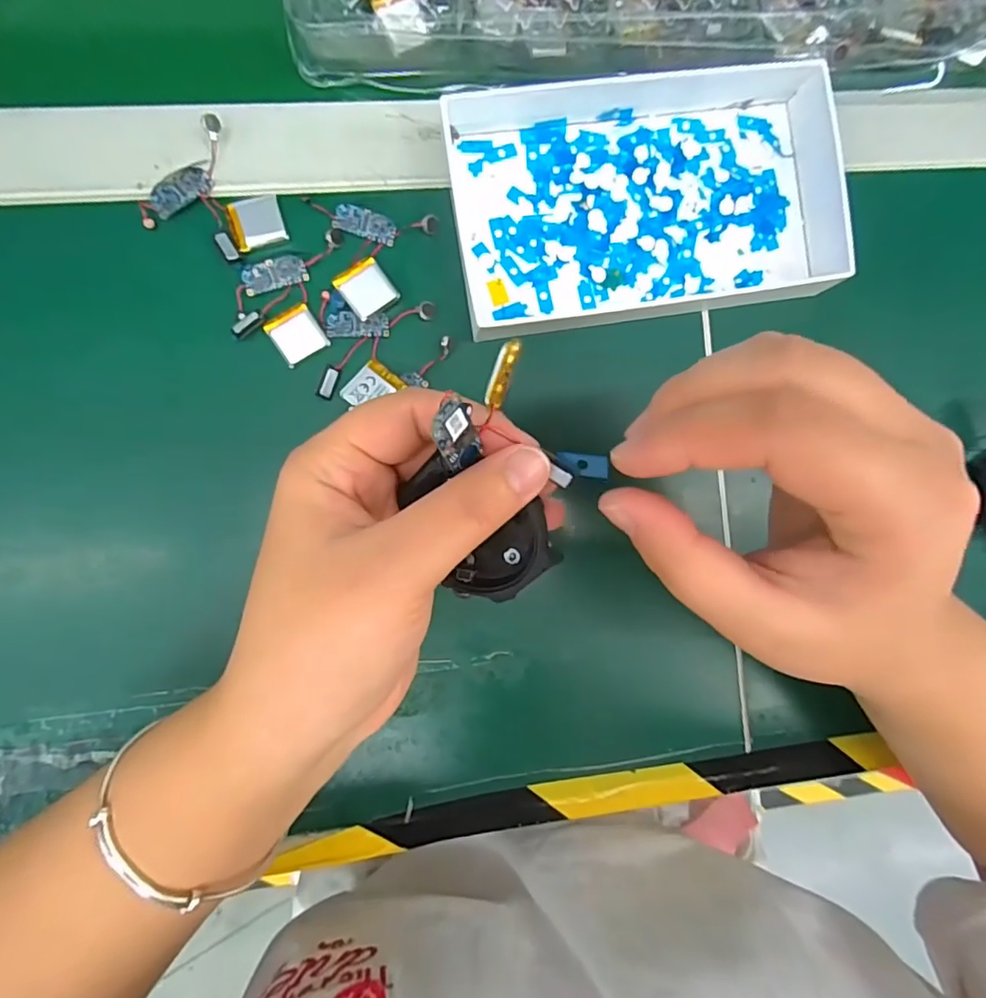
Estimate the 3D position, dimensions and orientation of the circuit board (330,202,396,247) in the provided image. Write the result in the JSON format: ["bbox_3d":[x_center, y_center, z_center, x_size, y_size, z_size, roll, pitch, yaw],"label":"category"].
[{"bbox_3d":[-0.058,-0.126,0.247,0.028,0.004,0.013,15,88,-5],"label":"circuit board"}]

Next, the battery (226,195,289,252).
[{"bbox_3d":[-0.105,-0.124,0.241,0.022,0.004,0.021,-18,91,-5],"label":"battery"}]

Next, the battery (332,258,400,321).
[{"bbox_3d":[-0.057,-0.095,0.246,0.022,0.006,0.022,-37,93,-5],"label":"battery"}]

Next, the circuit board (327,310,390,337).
[{"bbox_3d":[-0.061,-0.080,0.246,0.027,0.004,0.012,-2,90,-6],"label":"circuit board"}]

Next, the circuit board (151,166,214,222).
[{"bbox_3d":[-0.138,-0.136,0.237,0.027,0.004,0.013,-38,93,-5],"label":"circuit board"}]

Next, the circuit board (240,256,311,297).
[{"bbox_3d":[-0.098,-0.101,0.243,0.028,0.004,0.012,-17,91,-5],"label":"circuit board"}]

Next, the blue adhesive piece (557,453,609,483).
[{"bbox_3d":[0.026,-0.010,0.158,0.015,0.004,0.007,5,102,5],"label":"blue adhesive piece"}]

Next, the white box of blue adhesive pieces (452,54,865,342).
[{"bbox_3d":[0.074,-0.141,0.245,0.178,0.025,0.107,-9,90,-6],"label":"white box of blue adhesive pieces"}]

